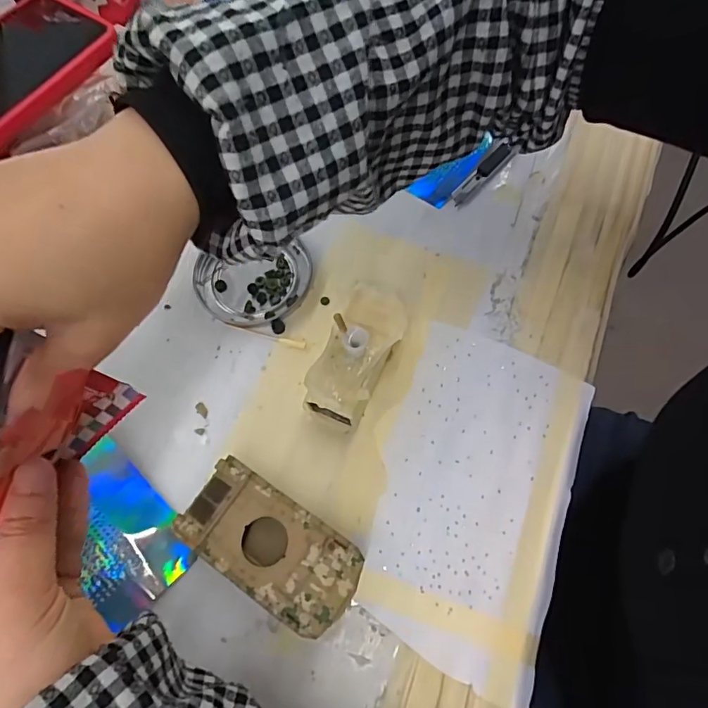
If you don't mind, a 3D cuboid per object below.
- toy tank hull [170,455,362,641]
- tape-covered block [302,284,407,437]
[{"bbox_3d":[-0.044,0.104,0.263,0.095,0.023,0.049,31,73,13],"label":"toy tank hull"},{"bbox_3d":[0.002,0.001,0.291,0.042,0.046,0.083,24,71,11],"label":"tape-covered block"}]

